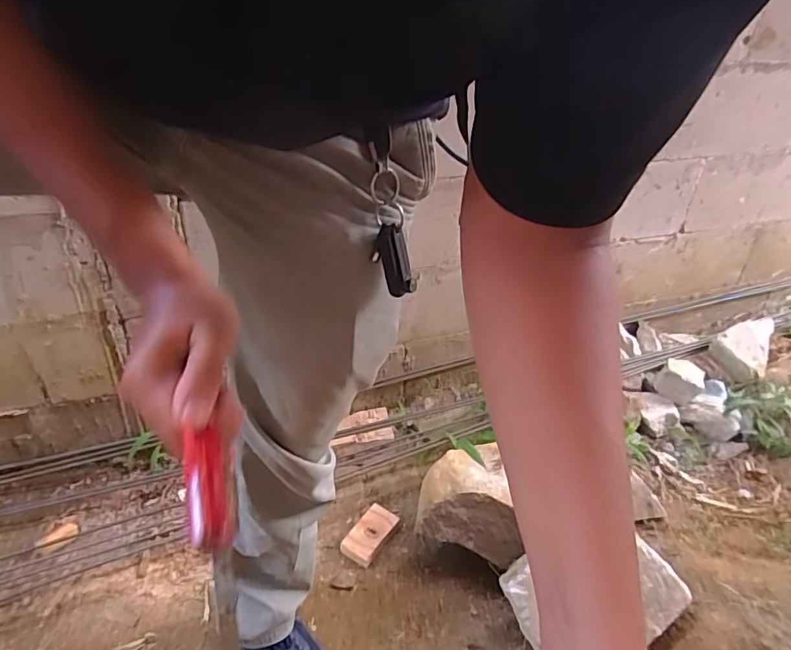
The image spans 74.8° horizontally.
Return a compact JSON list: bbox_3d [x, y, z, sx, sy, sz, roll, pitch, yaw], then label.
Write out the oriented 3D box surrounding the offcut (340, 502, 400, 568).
[{"bbox_3d":[-0.052,0.421,1.042,0.065,0.033,0.127,20,36,22],"label":"offcut"}]

